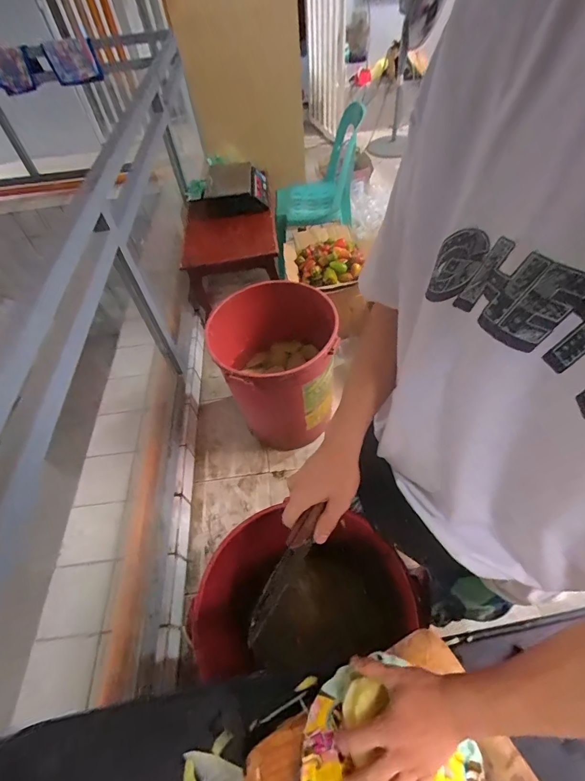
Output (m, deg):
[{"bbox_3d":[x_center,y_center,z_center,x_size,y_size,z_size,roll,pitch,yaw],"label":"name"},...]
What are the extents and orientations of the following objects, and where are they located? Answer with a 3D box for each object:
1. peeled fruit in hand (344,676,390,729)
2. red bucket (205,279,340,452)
[{"bbox_3d":[0.080,0.365,0.441,0.053,0.029,0.031,-27,55,-15],"label":"peeled fruit in hand"},{"bbox_3d":[-0.057,-0.036,1.416,0.375,0.560,0.391,-3,52,4],"label":"red bucket"}]

